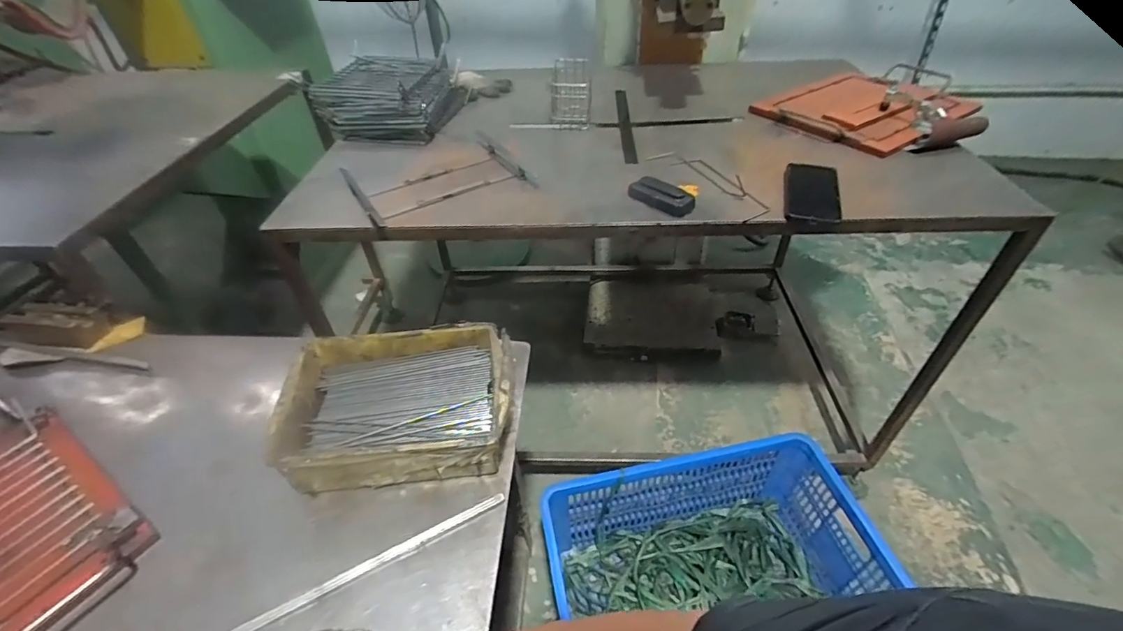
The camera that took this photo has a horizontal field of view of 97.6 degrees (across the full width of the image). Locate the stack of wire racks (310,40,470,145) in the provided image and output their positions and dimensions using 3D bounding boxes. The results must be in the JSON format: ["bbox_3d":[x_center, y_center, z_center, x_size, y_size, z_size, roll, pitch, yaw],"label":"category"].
[{"bbox_3d":[-0.374,-0.470,1.055,0.277,0.105,0.274,8,45,12],"label":"stack of wire racks"}]

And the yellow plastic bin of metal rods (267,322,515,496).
[{"bbox_3d":[-0.189,0.104,0.585,0.256,0.071,0.181,-4,43,-5],"label":"yellow plastic bin of metal rods"}]

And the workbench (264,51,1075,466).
[{"bbox_3d":[0.177,-0.160,1.226,1.159,0.746,0.753,2,44,6],"label":"workbench"}]

